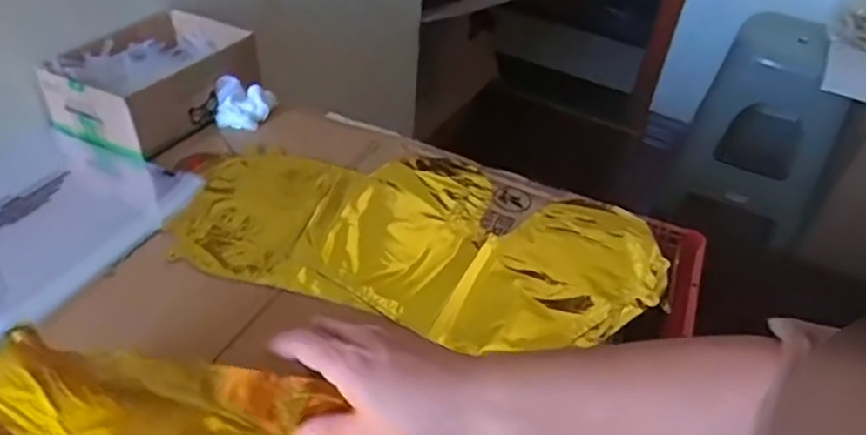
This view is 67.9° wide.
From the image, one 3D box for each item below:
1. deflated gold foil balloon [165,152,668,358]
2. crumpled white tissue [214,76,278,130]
[{"bbox_3d":[-0.009,0.010,0.565,0.406,0.015,0.201,13,41,9],"label":"deflated gold foil balloon"},{"bbox_3d":[-0.199,-0.123,0.684,0.066,0.037,0.048,-11,43,-18],"label":"crumpled white tissue"}]

